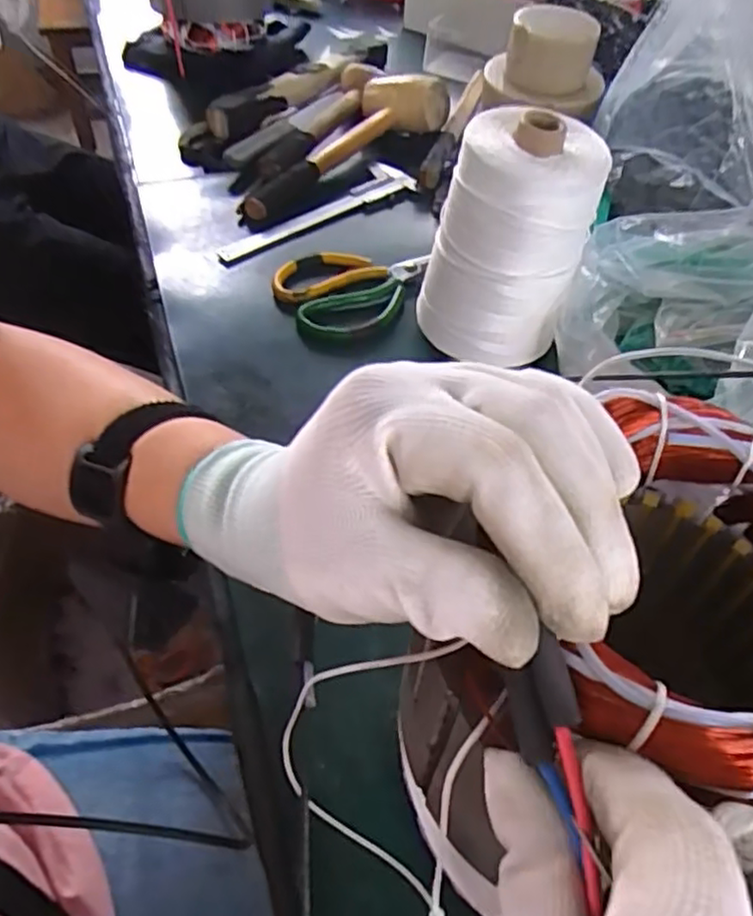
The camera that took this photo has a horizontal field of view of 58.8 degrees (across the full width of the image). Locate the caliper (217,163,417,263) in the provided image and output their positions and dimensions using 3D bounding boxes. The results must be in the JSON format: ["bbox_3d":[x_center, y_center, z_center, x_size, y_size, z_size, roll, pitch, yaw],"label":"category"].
[{"bbox_3d":[-0.056,-0.243,0.659,0.227,0.014,0.052,-35,60,-28],"label":"caliper"}]

